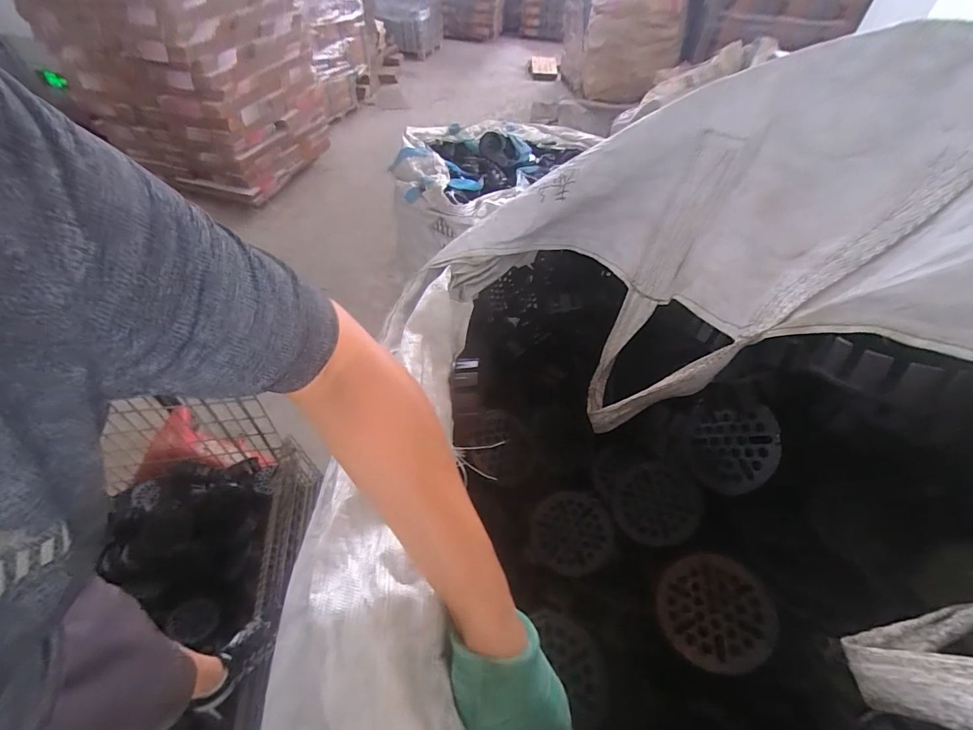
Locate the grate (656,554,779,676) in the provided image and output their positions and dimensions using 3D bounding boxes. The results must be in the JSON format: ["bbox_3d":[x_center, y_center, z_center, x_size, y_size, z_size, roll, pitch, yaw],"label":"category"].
[{"bbox_3d":[0.288,0.311,0.521,0.130,0.005,0.130,-27,32,19],"label":"grate"}]

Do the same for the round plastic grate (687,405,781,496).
[{"bbox_3d":[0.327,0.113,0.551,0.006,0.124,0.112,11,79,-23],"label":"round plastic grate"}]

